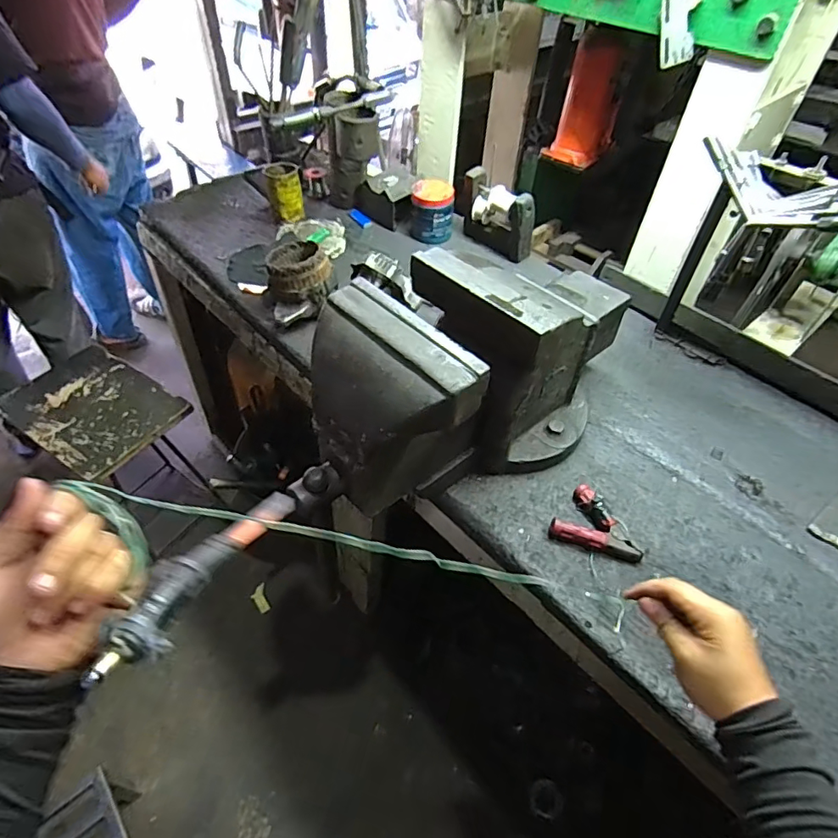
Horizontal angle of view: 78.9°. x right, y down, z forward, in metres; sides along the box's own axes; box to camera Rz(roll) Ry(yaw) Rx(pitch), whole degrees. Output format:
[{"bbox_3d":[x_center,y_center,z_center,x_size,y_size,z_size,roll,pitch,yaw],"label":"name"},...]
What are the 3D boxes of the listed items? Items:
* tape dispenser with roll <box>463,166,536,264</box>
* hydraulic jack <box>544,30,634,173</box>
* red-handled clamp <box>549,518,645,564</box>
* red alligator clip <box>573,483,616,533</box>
[{"bbox_3d":[0.167,-0.427,1.088,0.068,0.141,0.174,-28,56,-25],"label":"tape dispenser with roll"},{"bbox_3d":[0.385,-0.720,1.145,0.135,0.245,0.103,23,51,16],"label":"hydraulic jack"},{"bbox_3d":[0.227,0.157,0.653,0.117,0.023,0.024,16,49,10],"label":"red-handled clamp"},{"bbox_3d":[0.237,0.121,0.685,0.025,0.026,0.072,-16,51,-17],"label":"red alligator clip"}]

